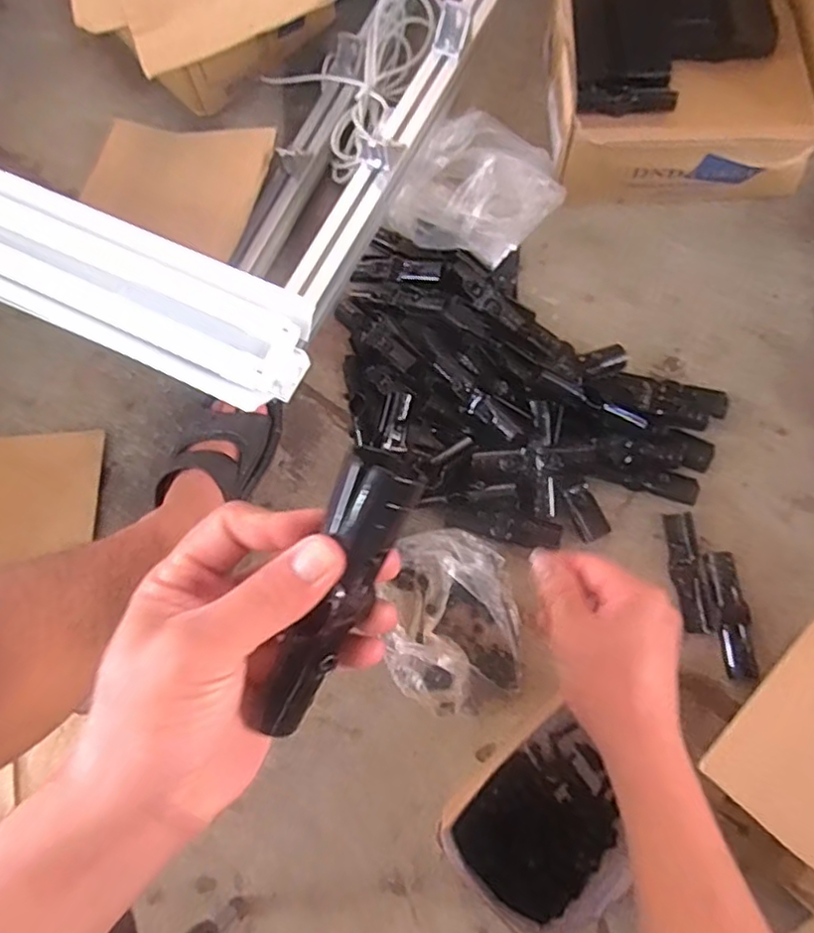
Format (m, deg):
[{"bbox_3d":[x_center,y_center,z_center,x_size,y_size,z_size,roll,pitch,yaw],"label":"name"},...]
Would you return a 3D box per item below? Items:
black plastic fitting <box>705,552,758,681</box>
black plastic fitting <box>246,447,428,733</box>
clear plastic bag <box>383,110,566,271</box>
[{"bbox_3d":[0.337,0.153,0.671,0.032,0.018,0.130,-2,71,3],"label":"black plastic fitting"},{"bbox_3d":[-0.032,0.056,0.273,0.029,0.024,0.134,27,104,12],"label":"black plastic fitting"},{"bbox_3d":[0.103,-0.343,0.790,0.171,0.075,0.205,35,77,14],"label":"clear plastic bag"}]

